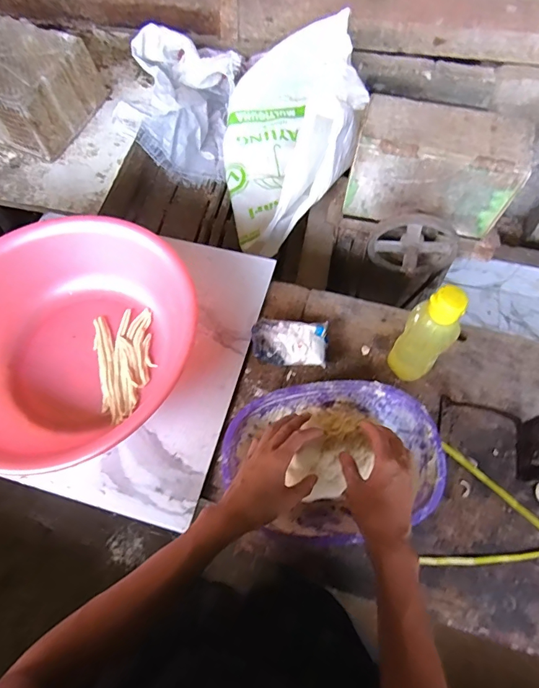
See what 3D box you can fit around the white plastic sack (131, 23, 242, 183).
[{"bbox_3d":[-0.274,-0.745,1.395,0.323,0.265,0.362,5,65,0],"label":"white plastic sack"}]

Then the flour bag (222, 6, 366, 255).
[{"bbox_3d":[0.059,-0.616,1.204,0.376,0.251,0.741,8,65,2],"label":"flour bag"}]

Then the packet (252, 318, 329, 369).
[{"bbox_3d":[0.034,-0.001,0.747,0.125,0.038,0.078,9,65,2],"label":"packet"}]

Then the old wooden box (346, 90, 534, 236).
[{"bbox_3d":[0.369,-0.397,0.992,0.353,0.223,0.129,13,65,4],"label":"old wooden box"}]

